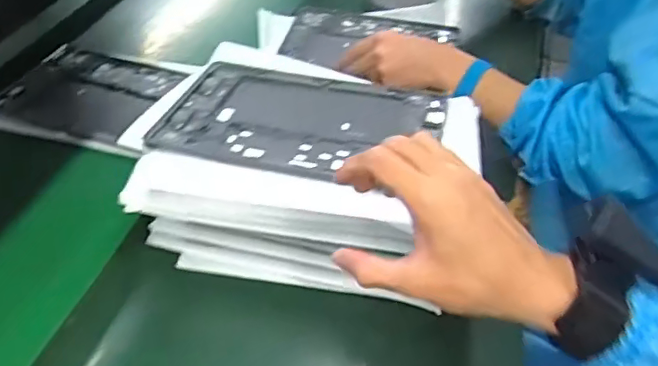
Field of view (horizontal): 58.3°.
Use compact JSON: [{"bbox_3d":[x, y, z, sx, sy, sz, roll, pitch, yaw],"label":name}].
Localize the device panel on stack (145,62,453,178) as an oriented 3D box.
[{"bbox_3d":[-0.026,-0.062,0.560,0.254,0.015,0.162,10,40,11],"label":"device panel on stack"}]

